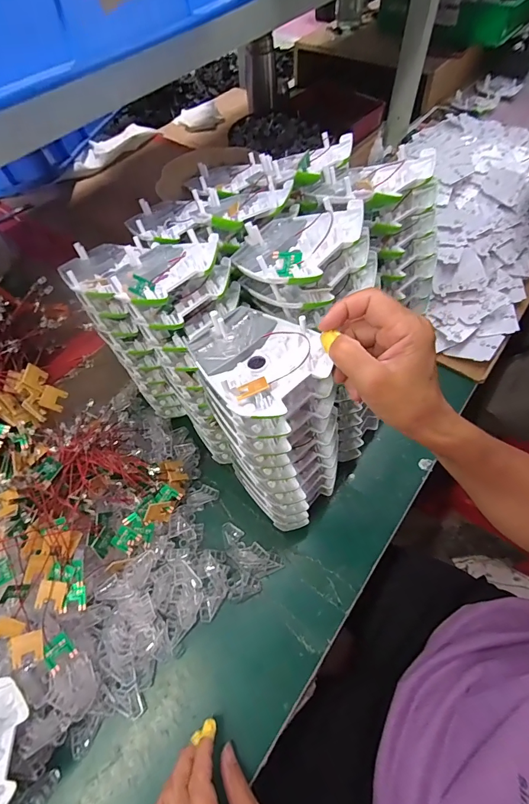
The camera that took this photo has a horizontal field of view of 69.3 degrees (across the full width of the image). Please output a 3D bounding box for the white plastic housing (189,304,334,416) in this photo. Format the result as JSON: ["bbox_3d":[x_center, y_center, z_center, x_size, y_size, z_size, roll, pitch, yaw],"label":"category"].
[{"bbox_3d":[-0.009,-0.038,0.310,0.090,0.031,0.109,-38,65,-20],"label":"white plastic housing"}]

